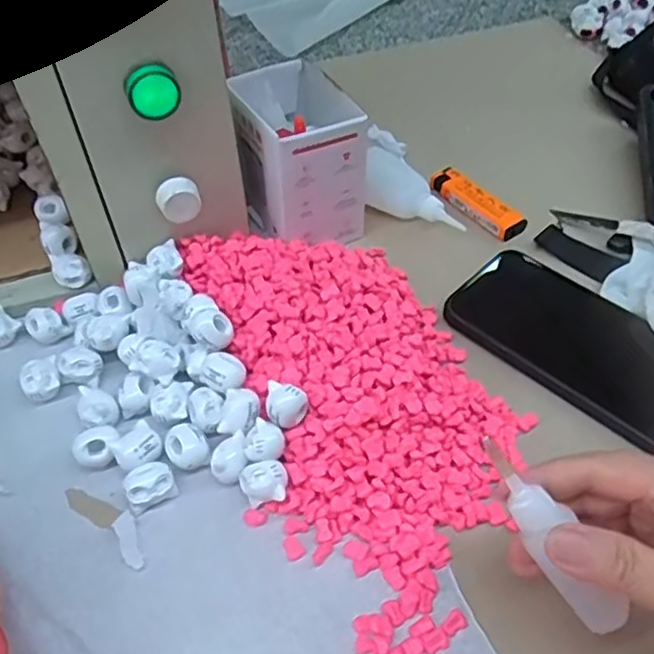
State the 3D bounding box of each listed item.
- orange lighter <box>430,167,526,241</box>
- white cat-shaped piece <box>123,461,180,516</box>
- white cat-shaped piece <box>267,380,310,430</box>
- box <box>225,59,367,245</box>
[{"bbox_3d":[0.111,-0.094,0.501,0.021,0.011,0.082,-28,54,-22],"label":"orange lighter"},{"bbox_3d":[-0.092,0.082,0.350,0.025,0.016,0.018,-23,52,-19],"label":"white cat-shaped piece"},{"bbox_3d":[-0.021,0.040,0.351,0.021,0.018,0.016,4,49,4],"label":"white cat-shaped piece"},{"bbox_3d":[-0.020,-0.116,0.469,0.075,0.096,0.088,-19,51,-15],"label":"box"}]

